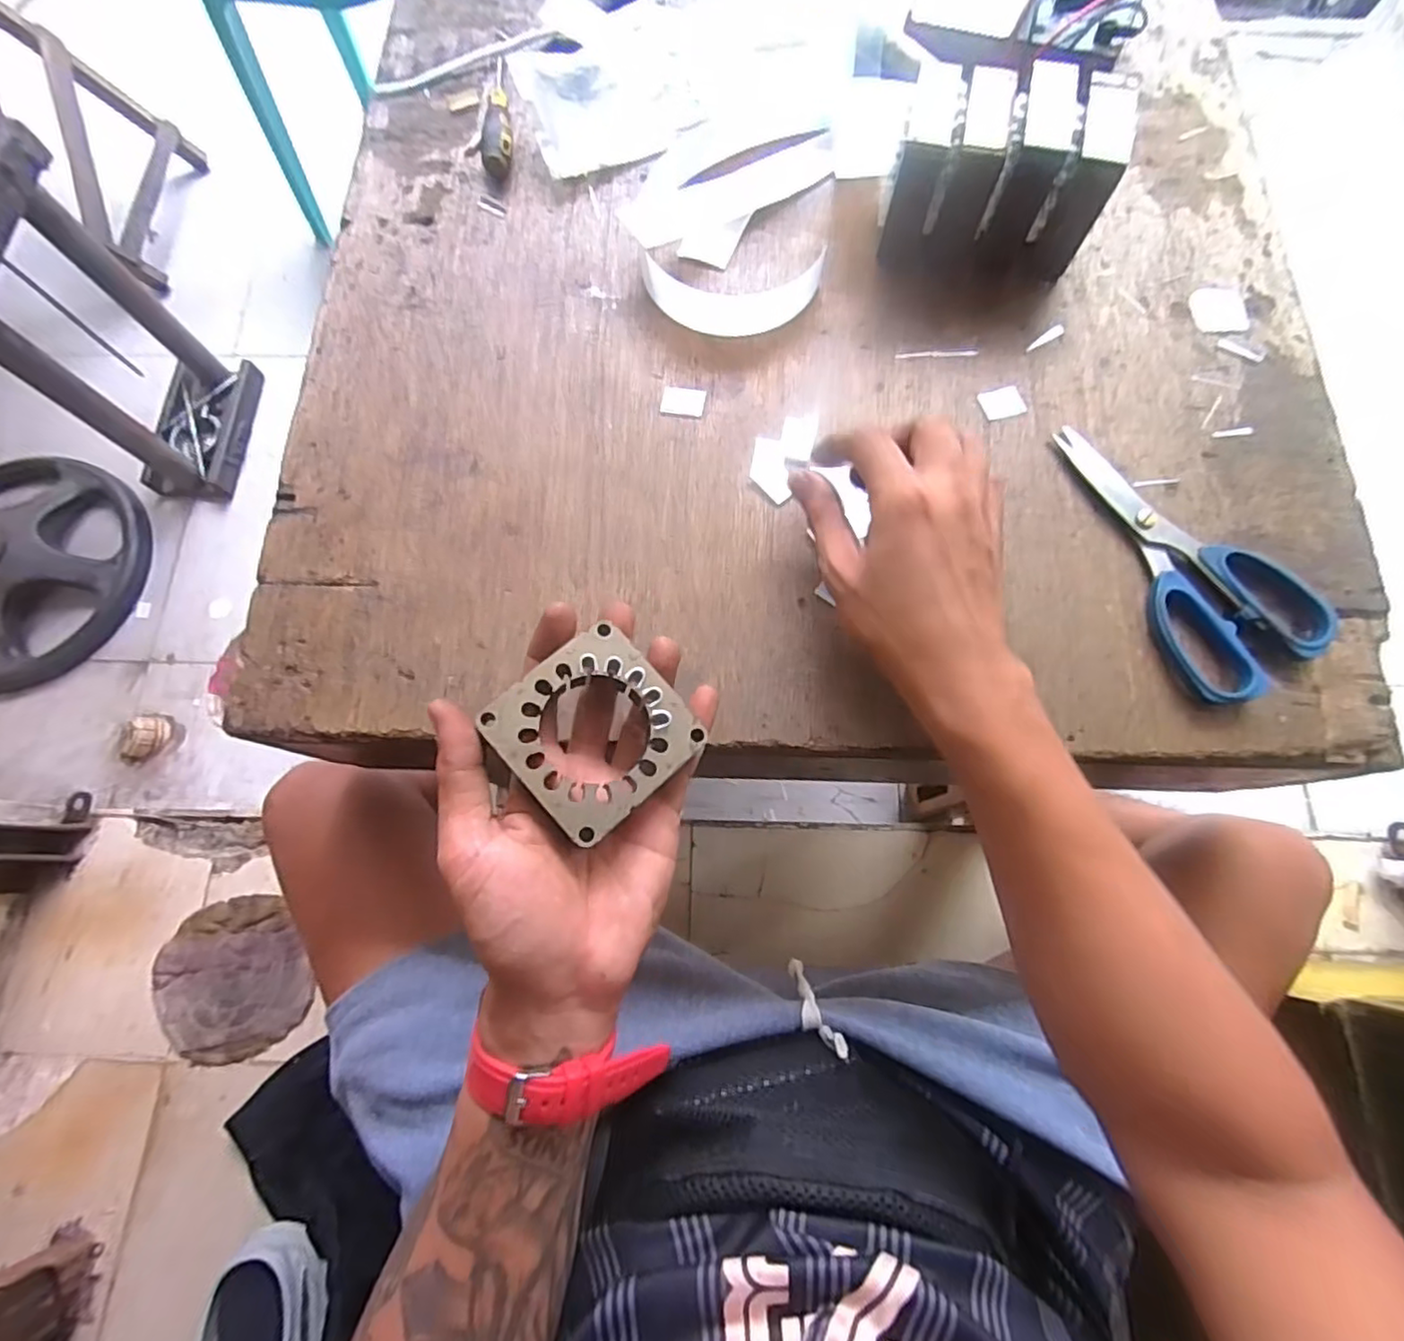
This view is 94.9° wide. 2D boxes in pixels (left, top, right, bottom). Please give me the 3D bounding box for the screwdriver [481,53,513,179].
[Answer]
[{"bbox_3d":[-0.144,-0.396,0.457,0.022,0.015,0.104,-3,74,1],"label":"screwdriver"}]

